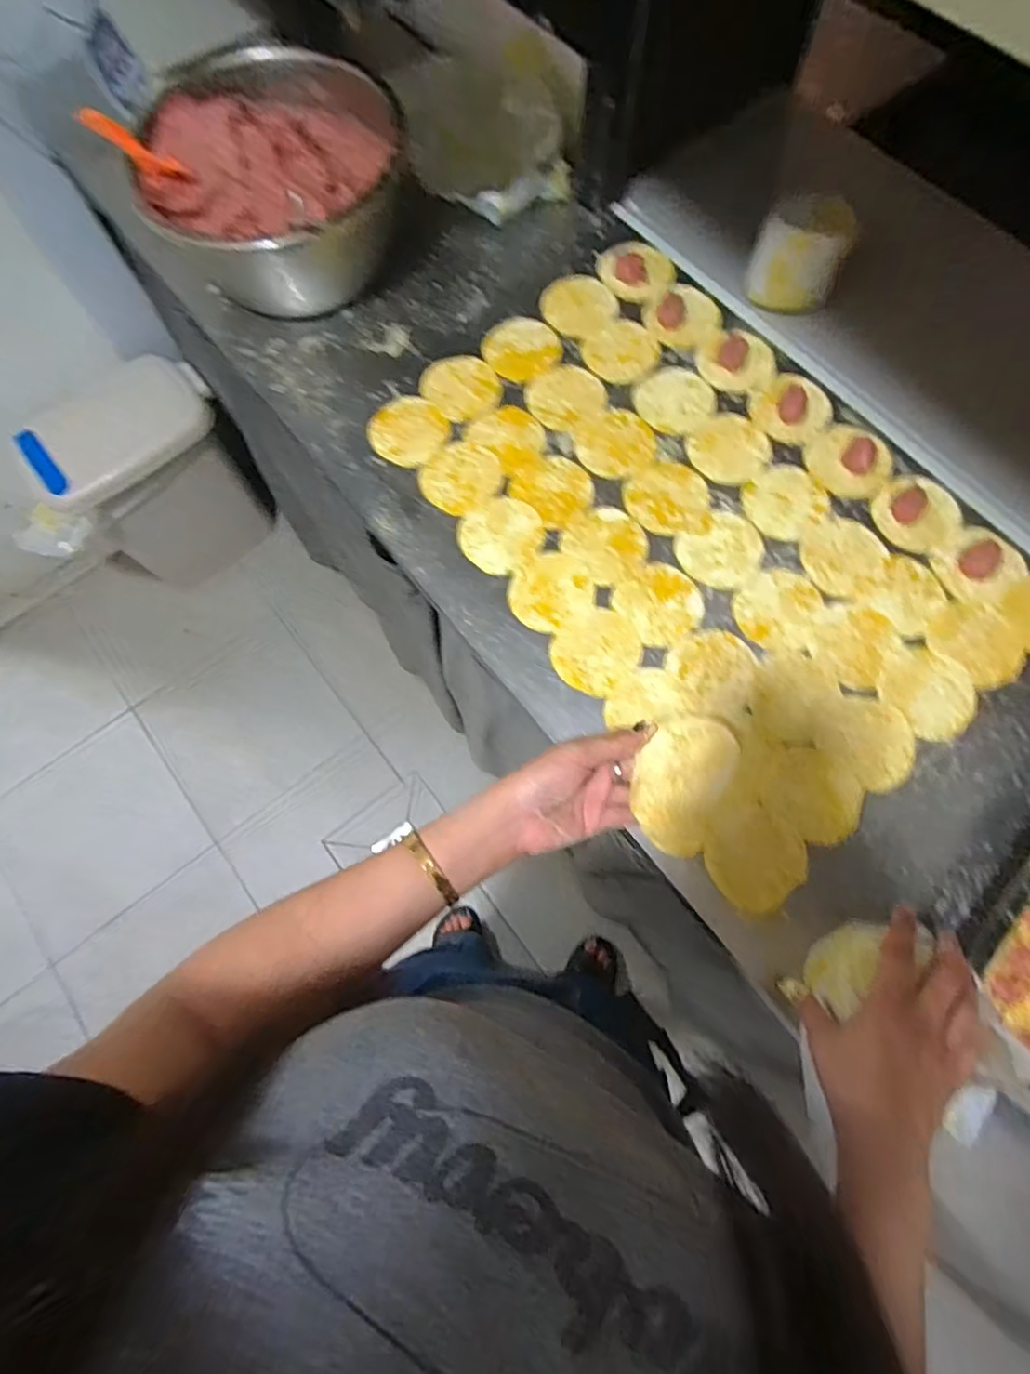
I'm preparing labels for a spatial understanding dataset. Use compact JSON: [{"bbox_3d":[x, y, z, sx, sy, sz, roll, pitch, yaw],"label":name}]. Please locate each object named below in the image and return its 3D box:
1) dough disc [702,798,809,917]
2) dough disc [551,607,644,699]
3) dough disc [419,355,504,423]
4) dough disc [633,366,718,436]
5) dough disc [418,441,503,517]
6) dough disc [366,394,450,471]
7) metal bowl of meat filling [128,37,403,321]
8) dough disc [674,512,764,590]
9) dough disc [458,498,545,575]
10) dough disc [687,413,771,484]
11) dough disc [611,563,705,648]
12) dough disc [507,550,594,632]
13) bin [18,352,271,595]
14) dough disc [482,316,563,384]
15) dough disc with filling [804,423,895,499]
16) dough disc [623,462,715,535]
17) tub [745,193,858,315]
[{"bbox_3d":[0.205,0.144,0.522,0.081,0.007,0.088,0,73,2],"label":"dough disc"},{"bbox_3d":[0.078,-0.037,0.579,0.084,0.004,0.083,0,73,2],"label":"dough disc"},{"bbox_3d":[-0.059,-0.335,0.680,0.078,0.004,0.091,-41,76,-10],"label":"dough disc"},{"bbox_3d":[0.173,-0.314,0.665,0.080,0.006,0.085,0,73,2],"label":"dough disc"},{"bbox_3d":[-0.056,-0.221,0.644,0.082,0.004,0.075,0,73,2],"label":"dough disc"},{"bbox_3d":[-0.115,-0.279,0.665,0.082,0.008,0.082,0,73,2],"label":"dough disc"},{"bbox_3d":[-0.254,-0.555,0.685,0.262,0.135,0.263,0,73,2],"label":"metal bowl of meat filling"},{"bbox_3d":[0.208,-0.135,0.609,0.080,0.004,0.076,0,73,2],"label":"dough disc"},{"bbox_3d":[-0.012,-0.154,0.620,0.082,0.004,0.078,0,73,2],"label":"dough disc"},{"bbox_3d":[0.225,-0.252,0.642,0.080,0.004,0.076,0,73,2],"label":"dough disc"},{"bbox_3d":[0.141,-0.083,0.595,0.078,0.004,0.080,0,73,2],"label":"dough disc"},{"bbox_3d":[0.034,-0.096,0.598,0.081,0.004,0.075,0,73,2],"label":"dough disc"},{"bbox_3d":[-0.764,-0.438,1.343,0.372,0.438,0.211,-43,75,-12],"label":"bin"},{"bbox_3d":[0.007,-0.387,0.697,0.084,0.007,0.083,0,73,2],"label":"dough disc"},{"bbox_3d":[0.345,-0.238,0.632,0.083,0.015,0.081,0,73,2],"label":"dough disc with filling"},{"bbox_3d":[0.157,-0.195,0.628,0.083,0.004,0.086,0,73,2],"label":"dough disc"},{"bbox_3d":[0.314,-0.475,0.676,0.093,0.089,0.102,0,73,2],"label":"tub"}]

